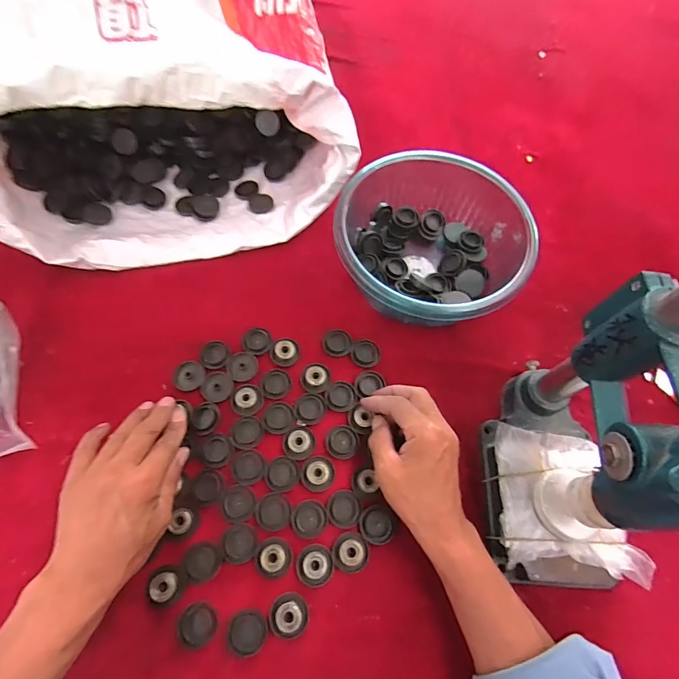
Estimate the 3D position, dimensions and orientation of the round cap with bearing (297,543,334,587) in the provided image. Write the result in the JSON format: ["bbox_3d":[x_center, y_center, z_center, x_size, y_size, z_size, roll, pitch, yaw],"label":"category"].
[{"bbox_3d":[-0.021,0.202,0.356,0.032,0.004,0.032,1,66,-3],"label":"round cap with bearing"}]

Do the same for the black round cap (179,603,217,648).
[{"bbox_3d":[-0.121,0.244,0.342,0.030,0.004,0.031,1,66,-3],"label":"black round cap"}]

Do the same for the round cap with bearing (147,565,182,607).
[{"bbox_3d":[-0.153,0.213,0.345,0.028,0.016,0.030,1,66,-3],"label":"round cap with bearing"}]

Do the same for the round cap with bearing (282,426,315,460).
[{"bbox_3d":[-0.041,0.104,0.401,0.032,0.008,0.030,1,66,-3],"label":"round cap with bearing"}]

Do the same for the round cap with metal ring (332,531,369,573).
[{"bbox_3d":[0.010,0.193,0.362,0.032,0.004,0.033,1,66,-3],"label":"round cap with metal ring"}]

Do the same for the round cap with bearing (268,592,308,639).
[{"bbox_3d":[-0.043,0.236,0.340,0.032,0.006,0.032,1,66,-3],"label":"round cap with bearing"}]

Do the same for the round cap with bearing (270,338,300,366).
[{"bbox_3d":[-0.060,0.012,0.441,0.029,0.009,0.031,1,66,-3],"label":"round cap with bearing"}]

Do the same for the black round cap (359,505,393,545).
[{"bbox_3d":[0.034,0.174,0.375,0.029,0.004,0.033,-11,67,-8],"label":"black round cap"}]

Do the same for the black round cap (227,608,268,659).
[{"bbox_3d":[-0.077,0.246,0.334,0.033,0.004,0.031,1,66,-3],"label":"black round cap"}]

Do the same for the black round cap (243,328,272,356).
[{"bbox_3d":[-0.092,0.003,0.445,0.030,0.011,0.028,1,66,-3],"label":"black round cap"}]

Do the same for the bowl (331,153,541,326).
[{"bbox_3d":[0.100,-0.104,0.457,0.191,0.088,0.201,1,66,-3],"label":"bowl"}]

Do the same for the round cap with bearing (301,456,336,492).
[{"bbox_3d":[-0.021,0.131,0.390,0.032,0.005,0.032,1,66,-3],"label":"round cap with bearing"}]

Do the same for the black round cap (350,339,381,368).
[{"bbox_3d":[0.030,0.015,0.448,0.033,0.004,0.031,1,66,-3],"label":"black round cap"}]

